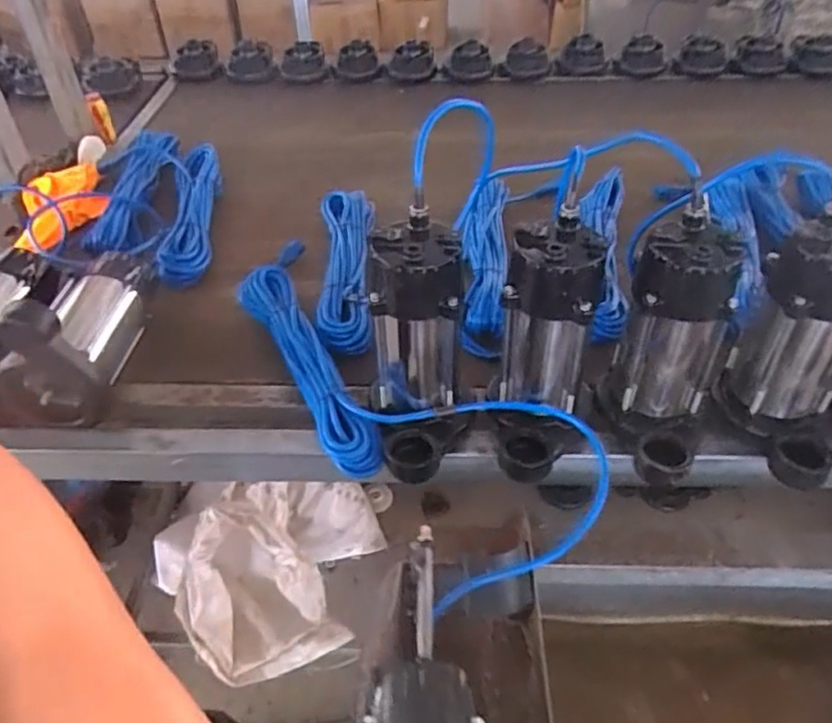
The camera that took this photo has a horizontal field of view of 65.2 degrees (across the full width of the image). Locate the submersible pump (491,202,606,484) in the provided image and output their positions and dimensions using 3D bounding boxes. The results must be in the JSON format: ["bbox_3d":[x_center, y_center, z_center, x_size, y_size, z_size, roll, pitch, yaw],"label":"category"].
[{"bbox_3d":[0.129,-0.005,0.658,0.102,0.234,0.152,10,45,11],"label":"submersible pump"}]

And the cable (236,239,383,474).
[{"bbox_3d":[-0.151,-0.023,0.826,0.104,0.045,0.418,-15,46,-14],"label":"cable"}]

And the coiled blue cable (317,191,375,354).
[{"bbox_3d":[-0.098,-0.148,0.956,0.082,0.051,0.350,-5,44,-3],"label":"coiled blue cable"}]

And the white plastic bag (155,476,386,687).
[{"bbox_3d":[-0.261,0.402,1.275,0.424,0.373,0.337,-16,46,-14],"label":"white plastic bag"}]

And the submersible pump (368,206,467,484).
[{"bbox_3d":[0.002,-0.008,0.659,0.102,0.218,0.152,-1,44,0],"label":"submersible pump"}]

